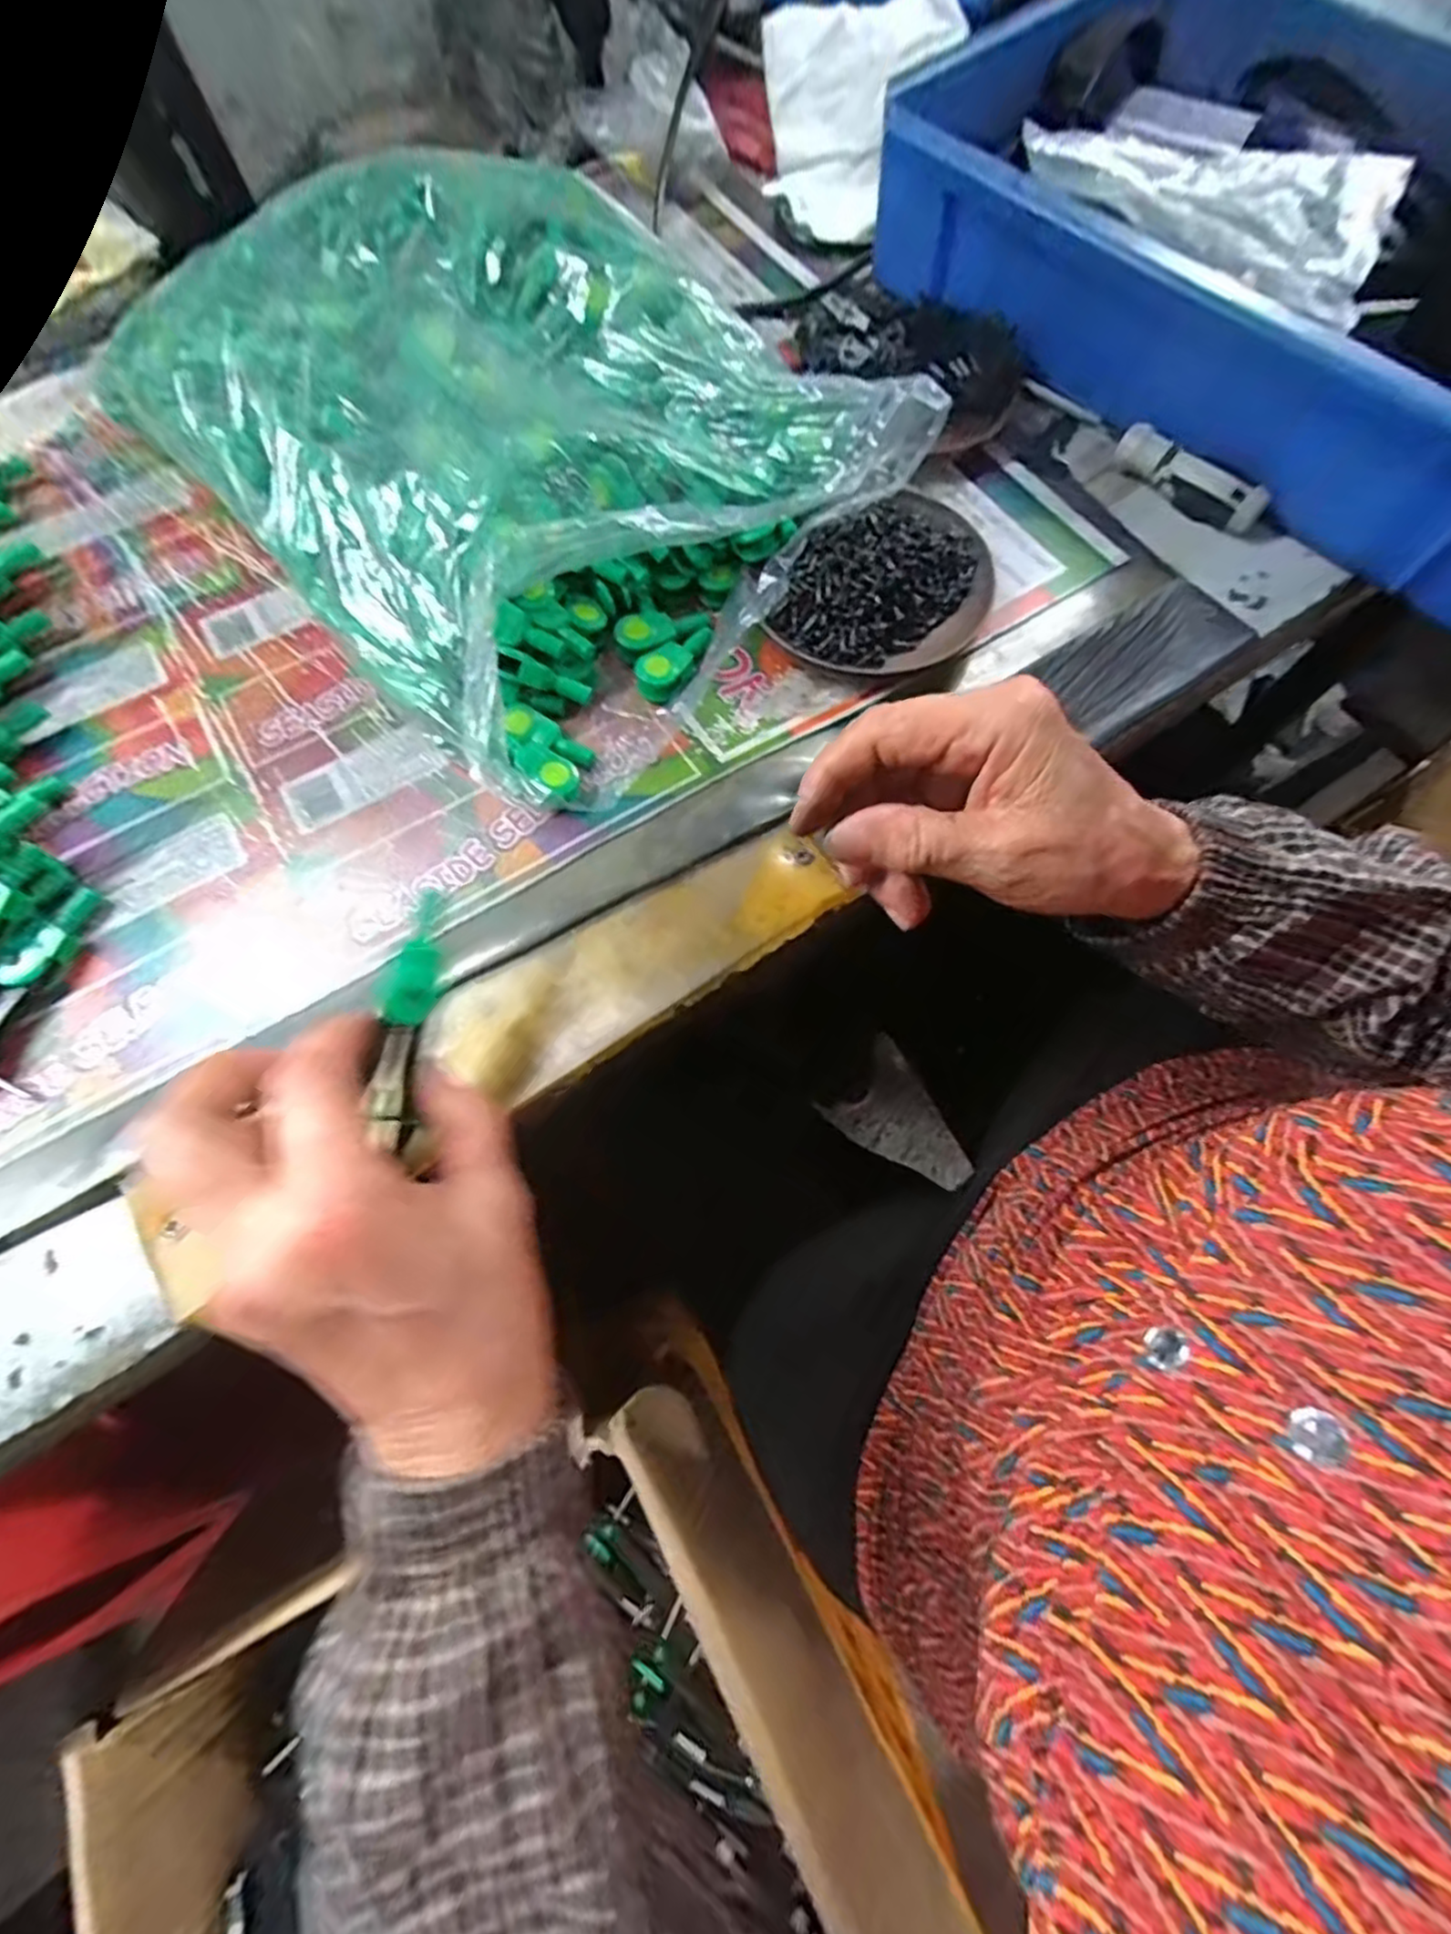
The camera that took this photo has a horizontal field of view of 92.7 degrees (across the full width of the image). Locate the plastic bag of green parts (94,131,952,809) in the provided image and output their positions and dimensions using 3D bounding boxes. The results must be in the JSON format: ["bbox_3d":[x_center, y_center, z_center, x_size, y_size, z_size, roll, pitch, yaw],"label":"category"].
[{"bbox_3d":[-0.101,-0.247,0.323,0.239,0.079,0.301,-42,75,-13],"label":"plastic bag of green parts"}]

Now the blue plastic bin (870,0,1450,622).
[{"bbox_3d":[0.308,-0.378,0.359,0.305,0.079,0.407,-43,75,-13],"label":"blue plastic bin"}]

